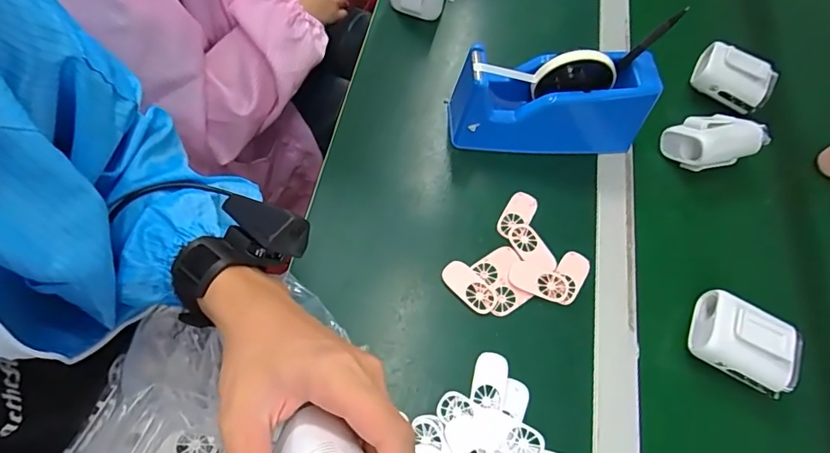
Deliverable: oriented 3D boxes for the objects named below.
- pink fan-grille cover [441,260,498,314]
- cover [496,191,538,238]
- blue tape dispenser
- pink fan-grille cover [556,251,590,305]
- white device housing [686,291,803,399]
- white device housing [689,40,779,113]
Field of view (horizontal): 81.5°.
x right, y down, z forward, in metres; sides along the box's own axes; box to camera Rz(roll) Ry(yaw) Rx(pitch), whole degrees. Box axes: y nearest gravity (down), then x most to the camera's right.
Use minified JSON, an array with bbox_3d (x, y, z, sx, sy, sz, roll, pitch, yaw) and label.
[{"bbox_3d":[0.052,0.058,0.459,0.058,0.005,0.029,40,70,14],"label":"pink fan-grille cover"},{"bbox_3d":[0.107,-0.012,0.500,0.028,0.004,0.056,29,68,10],"label":"cover"},{"bbox_3d":[0.140,-0.133,0.510,0.207,0.097,0.066,-1,66,-3],"label":"blue tape dispenser"},{"bbox_3d":[0.153,0.049,0.475,0.029,0.004,0.058,30,68,10],"label":"pink fan-grille cover"},{"bbox_3d":[0.303,0.106,0.437,0.093,0.038,0.062,30,68,10],"label":"white device housing"},{"bbox_3d":[0.385,-0.183,0.580,0.087,0.042,0.052,33,69,12],"label":"white device housing"}]

